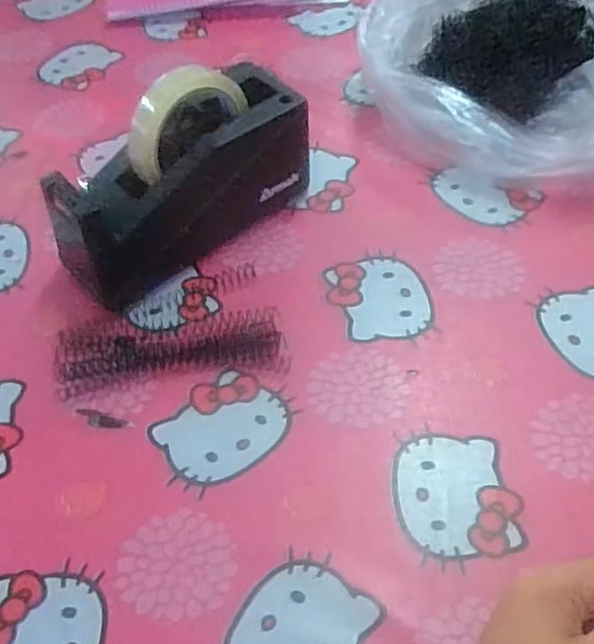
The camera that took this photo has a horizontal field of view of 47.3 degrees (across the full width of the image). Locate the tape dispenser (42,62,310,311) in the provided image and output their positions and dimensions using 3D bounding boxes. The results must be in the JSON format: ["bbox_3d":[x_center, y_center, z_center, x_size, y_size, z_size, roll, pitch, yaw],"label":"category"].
[{"bbox_3d":[-0.087,-0.109,0.517,0.205,0.114,0.070,-36,57,-22],"label":"tape dispenser"}]

